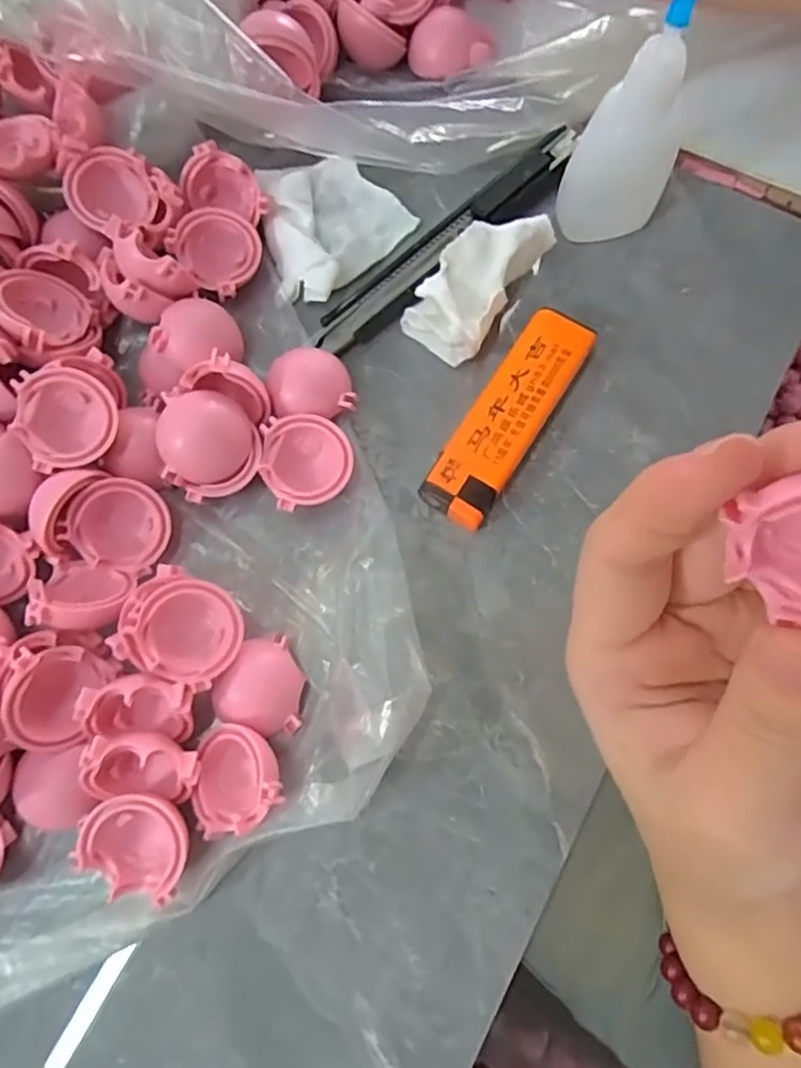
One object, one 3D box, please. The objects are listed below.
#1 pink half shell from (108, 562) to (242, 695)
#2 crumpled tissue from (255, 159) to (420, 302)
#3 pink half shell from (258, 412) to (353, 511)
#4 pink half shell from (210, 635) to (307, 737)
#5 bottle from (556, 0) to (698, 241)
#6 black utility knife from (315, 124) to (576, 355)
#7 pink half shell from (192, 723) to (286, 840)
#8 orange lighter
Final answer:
[{"bbox_3d":[-0.064,0.027,0.191,0.033,0.014,0.029,22,75,6],"label":"pink half shell"},{"bbox_3d":[-0.031,-0.116,0.239,0.054,0.012,0.056,38,77,10],"label":"crumpled tissue"},{"bbox_3d":[-0.031,-0.024,0.211,0.029,0.011,0.030,0,74,0],"label":"pink half shell"},{"bbox_3d":[-0.040,0.044,0.193,0.025,0.011,0.027,0,74,0],"label":"pink half shell"},{"bbox_3d":[0.074,-0.129,0.202,0.029,0.087,0.019,-22,75,-6],"label":"bottle"},{"bbox_3d":[0.018,-0.110,0.238,0.022,0.015,0.124,43,78,11],"label":"black utility knife"},{"bbox_3d":[-0.048,0.069,0.182,0.027,0.015,0.028,0,74,0],"label":"pink half shell"},{"bbox_3d":[0.036,-0.039,0.219,0.023,0.014,0.081,32,76,9],"label":"orange lighter"}]

